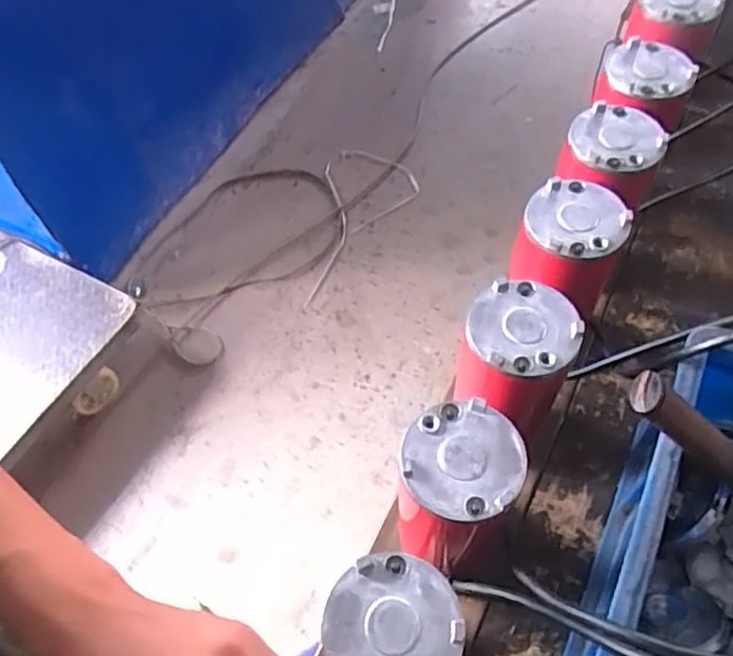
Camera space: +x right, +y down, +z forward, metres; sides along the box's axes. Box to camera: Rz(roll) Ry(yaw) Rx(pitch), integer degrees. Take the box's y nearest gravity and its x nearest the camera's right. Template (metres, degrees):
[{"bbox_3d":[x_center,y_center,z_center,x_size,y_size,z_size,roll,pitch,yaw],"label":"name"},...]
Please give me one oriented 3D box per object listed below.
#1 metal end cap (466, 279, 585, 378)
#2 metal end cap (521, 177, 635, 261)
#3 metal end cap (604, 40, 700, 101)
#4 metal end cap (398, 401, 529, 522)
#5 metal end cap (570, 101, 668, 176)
[{"bbox_3d":[0.106,-0.001,0.442,0.071,0.012,0.070,-3,56,4],"label":"metal end cap"},{"bbox_3d":[0.158,-0.083,0.488,0.074,0.015,0.066,-12,56,-2],"label":"metal end cap"},{"bbox_3d":[0.250,-0.231,0.576,0.075,0.016,0.069,-3,56,4],"label":"metal end cap"},{"bbox_3d":[0.059,0.079,0.394,0.070,0.009,0.072,-3,56,4],"label":"metal end cap"},{"bbox_3d":[0.206,-0.157,0.534,0.074,0.015,0.071,18,60,17],"label":"metal end cap"}]

